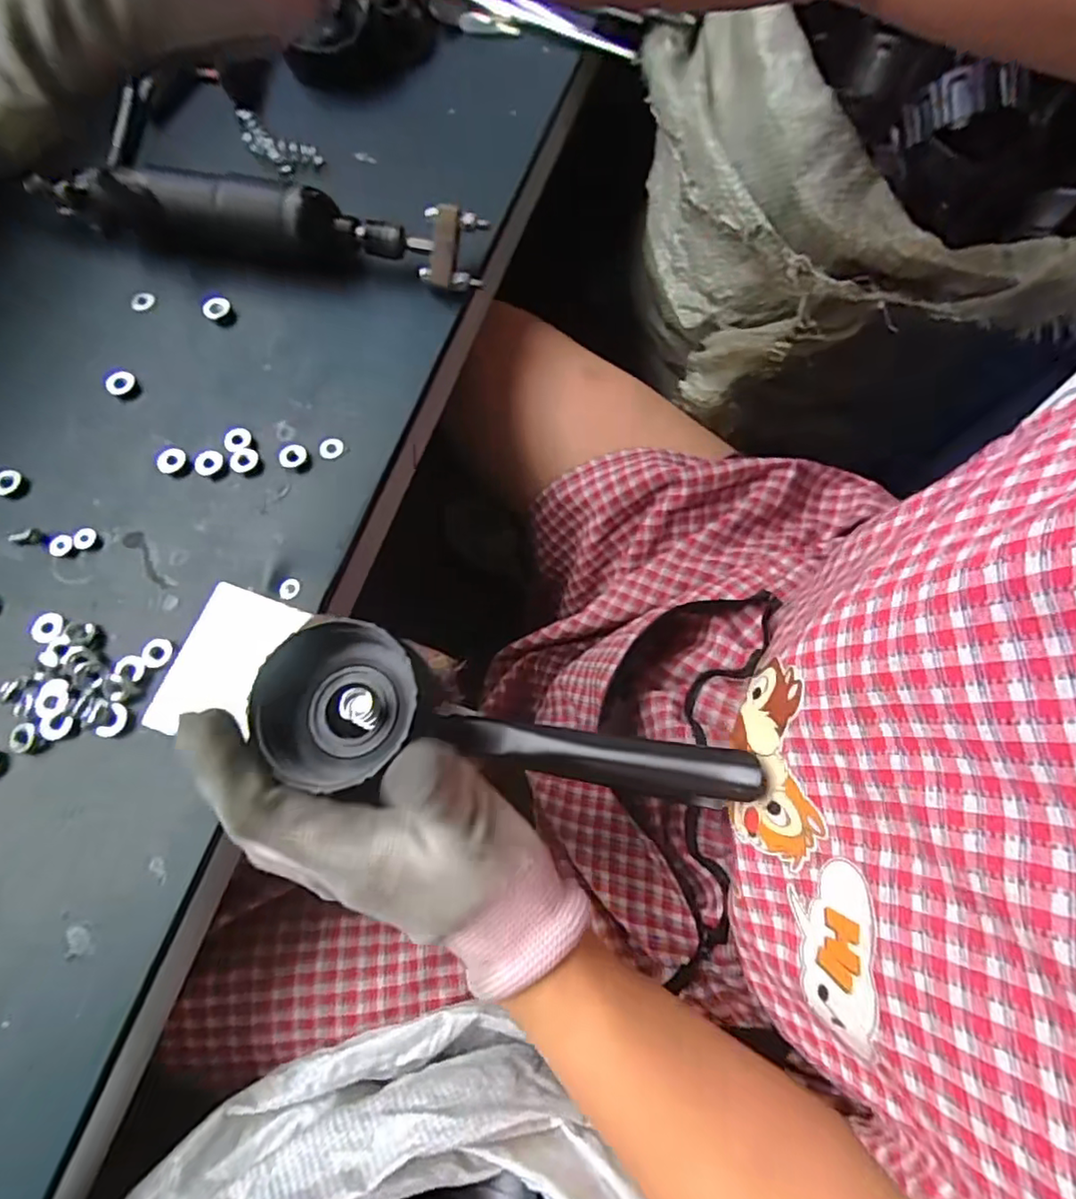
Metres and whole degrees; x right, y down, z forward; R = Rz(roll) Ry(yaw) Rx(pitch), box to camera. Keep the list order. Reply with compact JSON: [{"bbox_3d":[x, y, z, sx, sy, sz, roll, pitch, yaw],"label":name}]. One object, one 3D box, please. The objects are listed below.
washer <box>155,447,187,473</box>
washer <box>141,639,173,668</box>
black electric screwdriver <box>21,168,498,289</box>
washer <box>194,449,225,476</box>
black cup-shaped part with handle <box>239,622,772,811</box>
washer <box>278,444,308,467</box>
[{"bbox_3d":[-0.199,-0.076,0.322,0.015,0.004,0.014,-10,85,-5],"label":"washer"},{"bbox_3d":[-0.185,0.026,0.289,0.014,0.004,0.014,-12,72,-5],"label":"washer"},{"bbox_3d":[-0.166,-0.223,0.356,0.262,0.046,0.032,7,71,2],"label":"black electric screwdriver"},{"bbox_3d":[-0.178,-0.074,0.322,0.016,0.004,0.014,-23,73,-8],"label":"washer"},{"bbox_3d":[-0.019,0.054,0.244,0.203,0.050,0.059,9,71,2],"label":"black cup-shaped part with handle"},{"bbox_3d":[-0.134,-0.078,0.325,0.015,0.005,0.013,-31,74,-11],"label":"washer"}]

